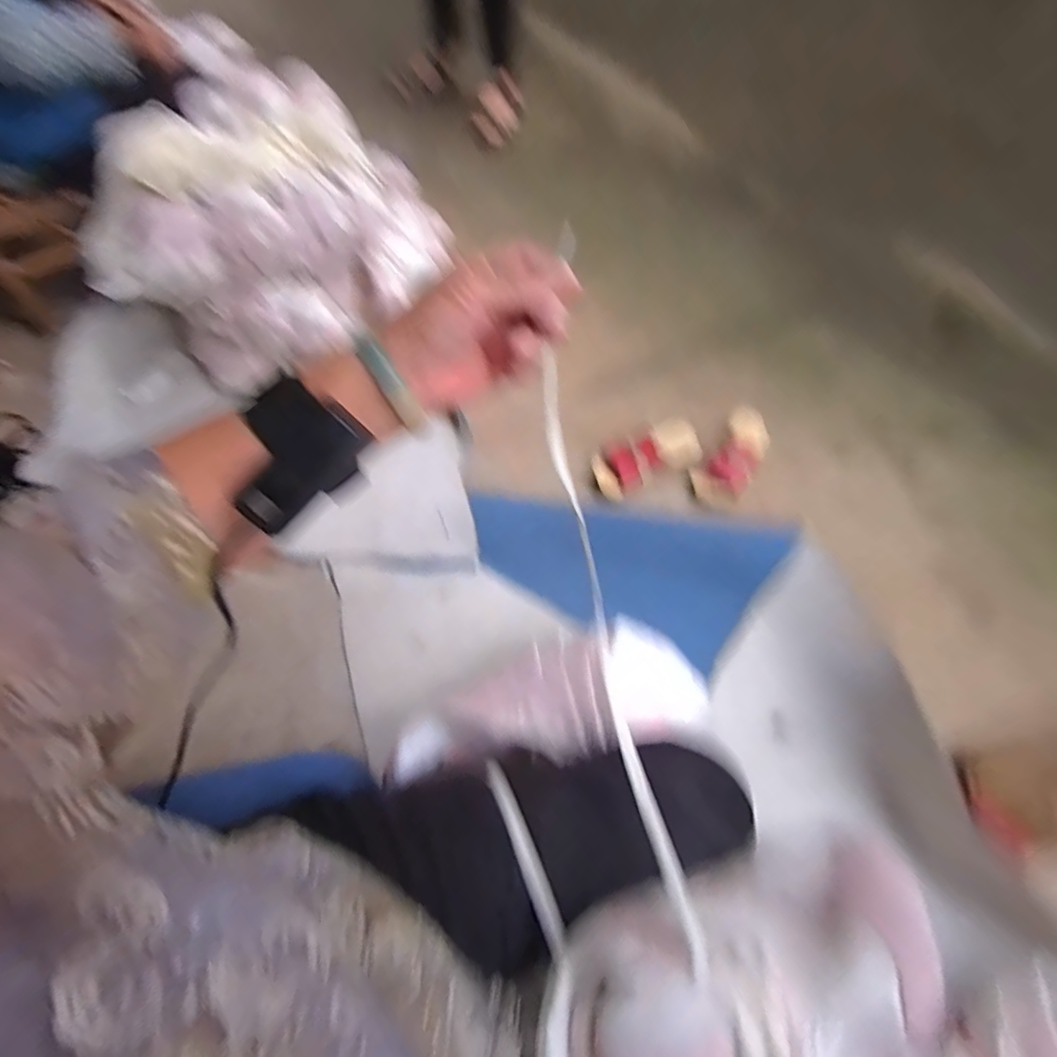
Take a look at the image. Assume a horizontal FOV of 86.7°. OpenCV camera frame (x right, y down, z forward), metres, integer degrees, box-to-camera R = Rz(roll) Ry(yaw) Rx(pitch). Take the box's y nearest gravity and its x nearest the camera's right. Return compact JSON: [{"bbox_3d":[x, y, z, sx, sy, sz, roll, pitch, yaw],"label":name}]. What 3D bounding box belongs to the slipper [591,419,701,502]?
[{"bbox_3d":[0.228,-0.145,1.068,0.226,0.054,0.092,-28,65,-15],"label":"slipper"}]

